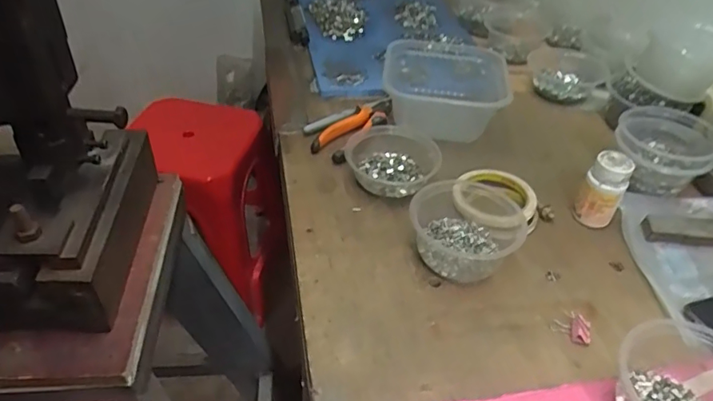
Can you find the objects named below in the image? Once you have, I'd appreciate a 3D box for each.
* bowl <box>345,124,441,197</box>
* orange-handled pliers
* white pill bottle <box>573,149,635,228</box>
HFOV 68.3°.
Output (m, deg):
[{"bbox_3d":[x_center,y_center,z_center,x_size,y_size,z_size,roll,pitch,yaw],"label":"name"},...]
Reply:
[{"bbox_3d":[0.044,-0.051,0.662,0.114,0.040,0.118,3,41,2],"label":"bowl"},{"bbox_3d":[-0.012,-0.112,0.741,0.151,0.023,0.052,-26,48,-27],"label":"orange-handled pliers"},{"bbox_3d":[0.283,-0.013,0.600,0.041,0.076,0.041,-29,50,-33],"label":"white pill bottle"}]

